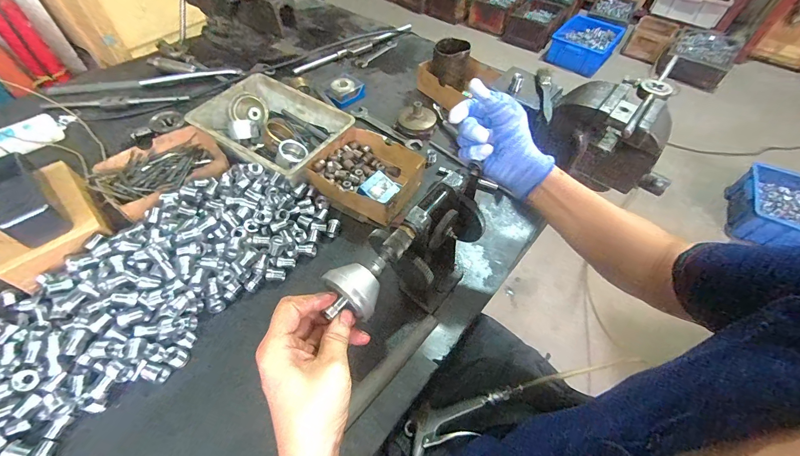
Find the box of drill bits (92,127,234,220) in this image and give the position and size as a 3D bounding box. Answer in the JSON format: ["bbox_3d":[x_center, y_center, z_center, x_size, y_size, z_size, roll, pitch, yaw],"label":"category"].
[{"bbox_3d":[-0.380,-0.092,0.561,0.136,0.043,0.175,35,59,21],"label":"box of drill bits"}]

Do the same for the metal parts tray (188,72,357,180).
[{"bbox_3d":[-0.226,-0.173,0.617,0.246,0.068,0.170,28,57,17],"label":"metal parts tray"}]

